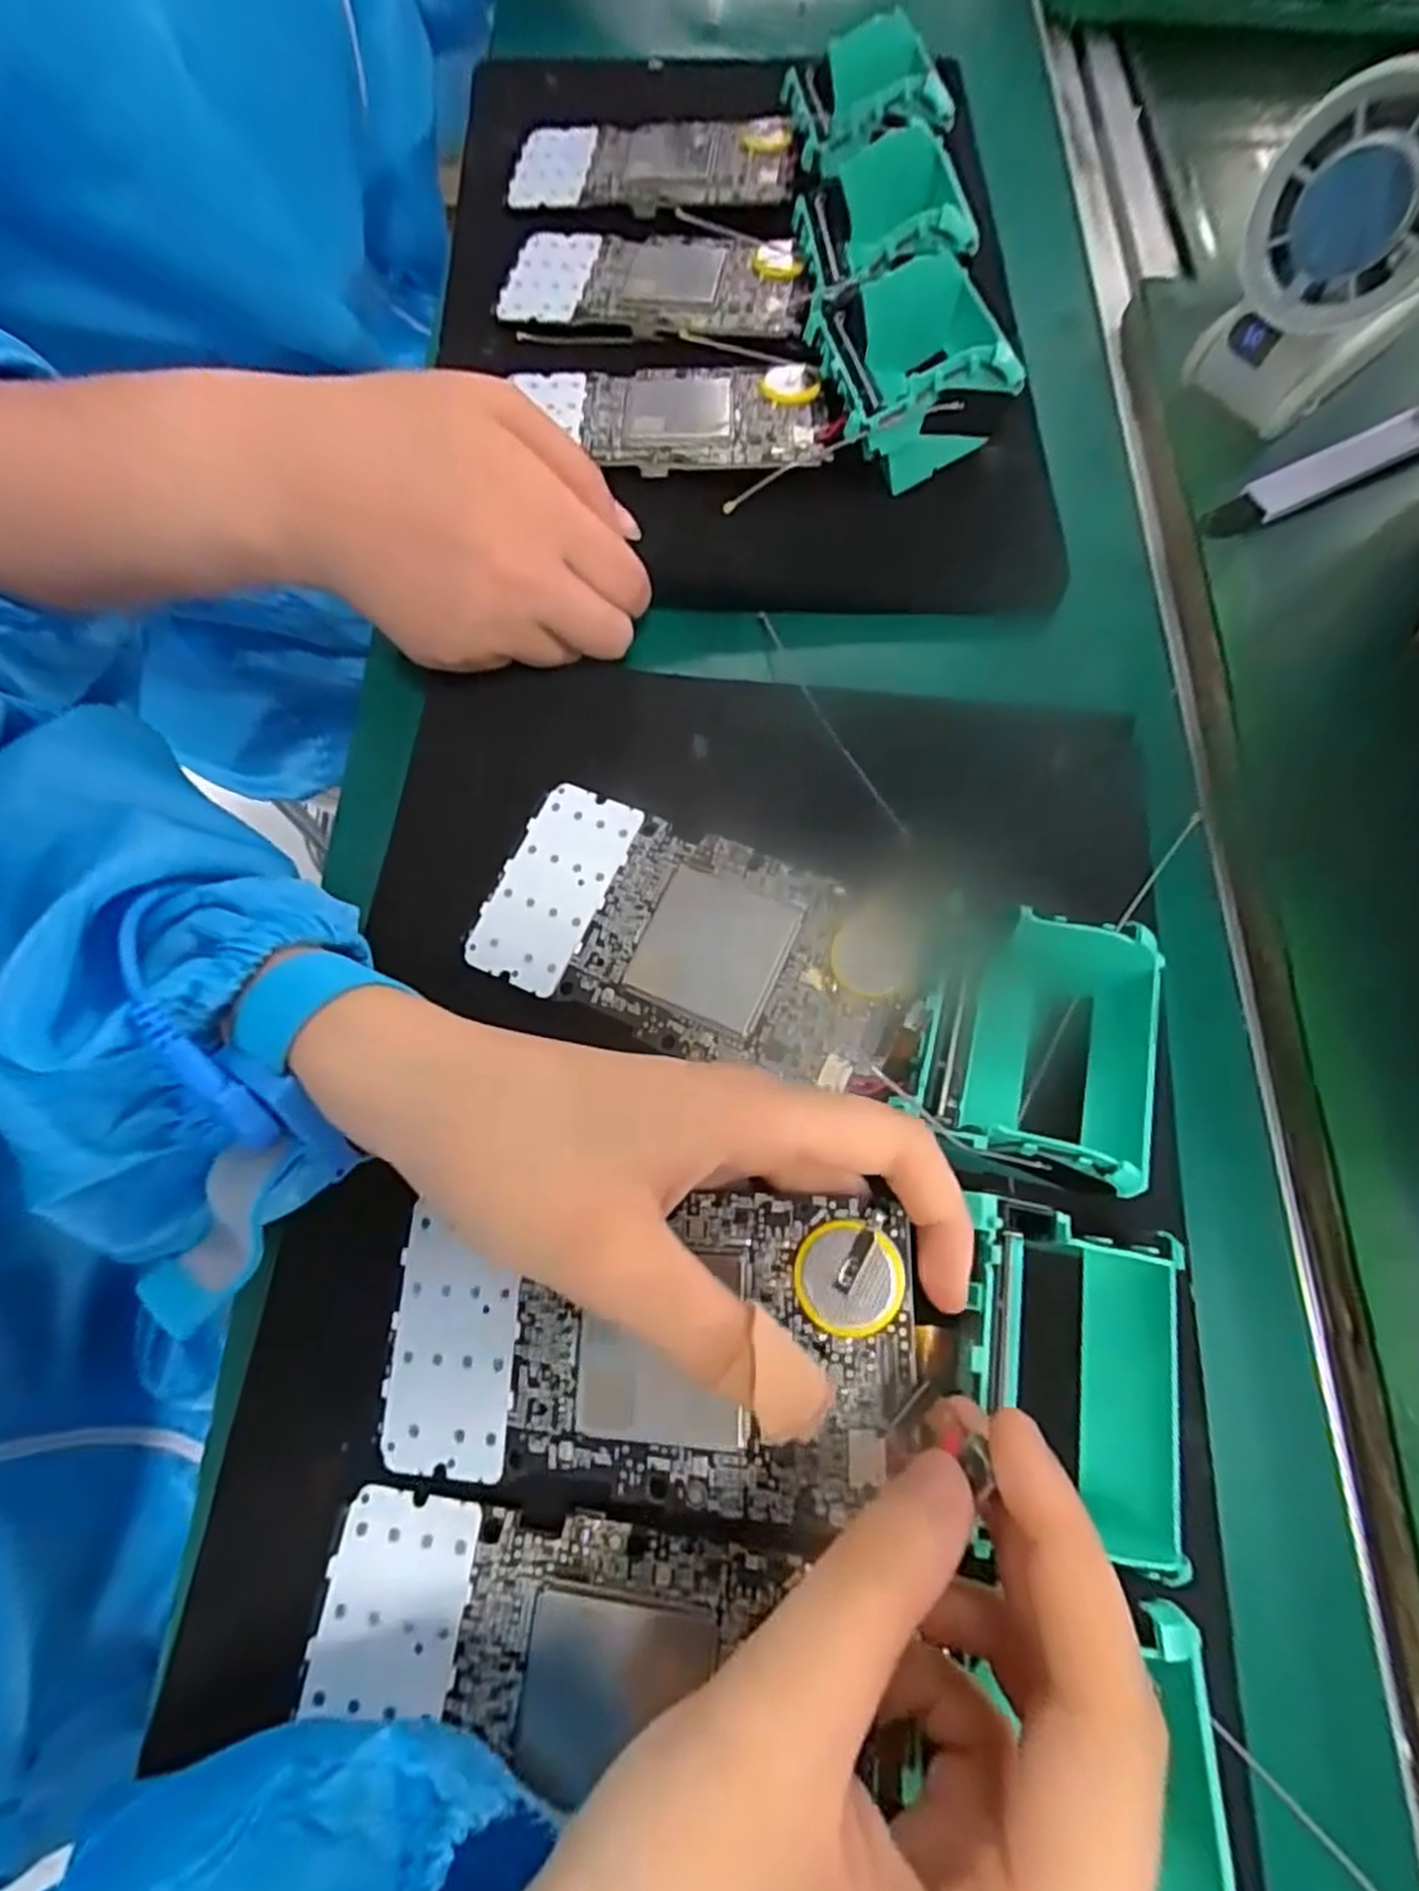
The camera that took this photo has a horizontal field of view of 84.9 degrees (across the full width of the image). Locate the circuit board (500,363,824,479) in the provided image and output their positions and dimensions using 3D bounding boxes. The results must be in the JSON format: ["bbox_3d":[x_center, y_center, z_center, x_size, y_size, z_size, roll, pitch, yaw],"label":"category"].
[{"bbox_3d":[-0.015,-0.209,0.303,0.116,0.005,0.062,4,72,-3],"label":"circuit board"}]

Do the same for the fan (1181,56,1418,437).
[{"bbox_3d":[0.214,-0.232,0.264,0.065,0.098,0.054,37,74,8],"label":"fan"}]

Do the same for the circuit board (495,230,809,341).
[{"bbox_3d":[-0.023,-0.291,0.338,0.130,0.009,0.071,13,72,0],"label":"circuit board"}]

